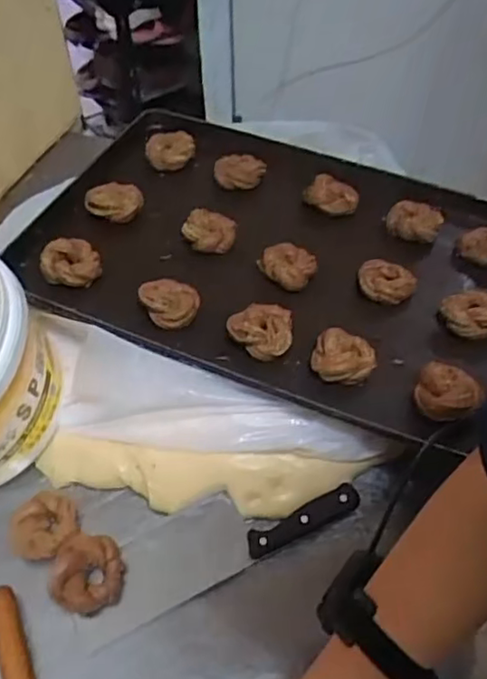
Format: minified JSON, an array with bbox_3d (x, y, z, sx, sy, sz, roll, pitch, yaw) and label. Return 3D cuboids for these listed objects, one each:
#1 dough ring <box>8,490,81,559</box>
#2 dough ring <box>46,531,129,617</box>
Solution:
[{"bbox_3d":[-0.197,0.185,0.627,0.062,0.031,0.060,-1,50,1],"label":"dough ring"},{"bbox_3d":[-0.147,0.222,0.594,0.063,0.033,0.070,1,50,2],"label":"dough ring"}]

